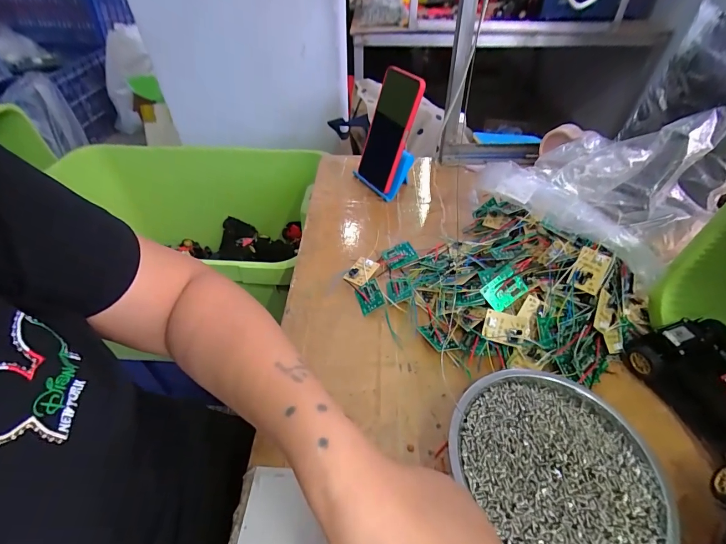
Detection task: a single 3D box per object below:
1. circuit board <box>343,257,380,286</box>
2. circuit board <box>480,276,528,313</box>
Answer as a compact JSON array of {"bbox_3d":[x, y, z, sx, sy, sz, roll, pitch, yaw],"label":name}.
[{"bbox_3d":[-0.002,-0.001,0.442,0.027,0.012,0.039,23,49,22],"label":"circuit board"},{"bbox_3d":[0.141,0.019,0.362,0.037,0.004,0.030,-40,86,1],"label":"circuit board"}]

